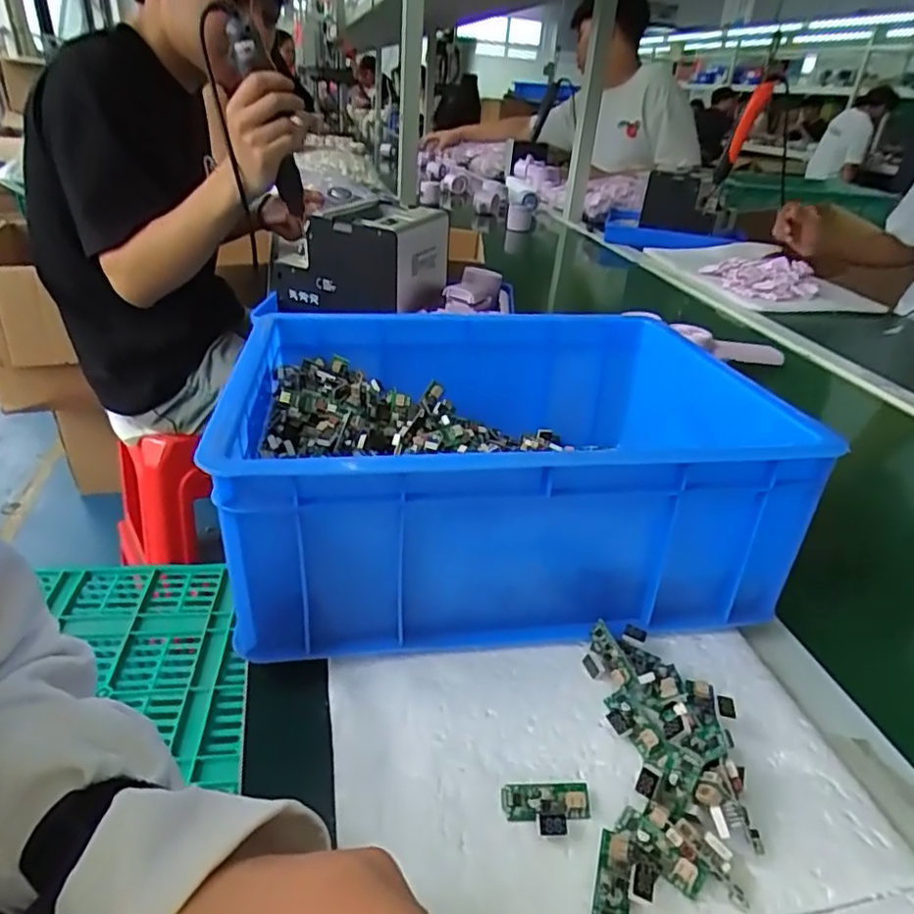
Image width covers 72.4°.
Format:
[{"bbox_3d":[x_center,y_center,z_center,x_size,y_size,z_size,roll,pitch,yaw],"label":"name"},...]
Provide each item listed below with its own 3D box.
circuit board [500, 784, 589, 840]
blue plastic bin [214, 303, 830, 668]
[{"bbox_3d":[0.040,0.158,0.278,0.040,0.011,0.022,3,31,-1],"label":"circuit board"},{"bbox_3d":[0.028,-0.008,0.441,0.327,0.126,0.261,0,32,-7],"label":"blue plastic bin"}]

